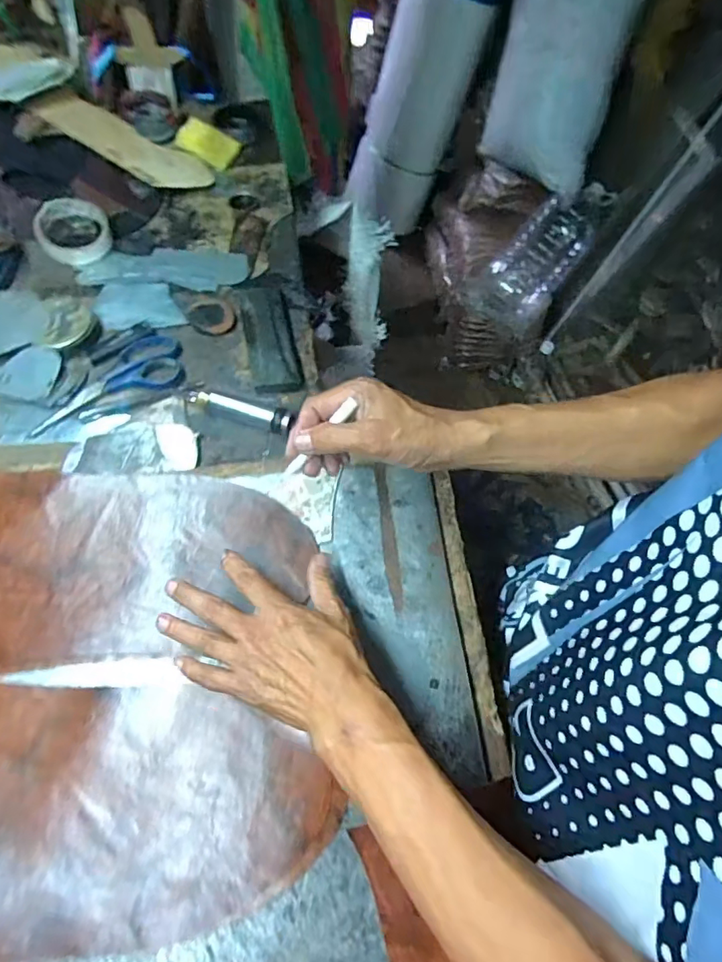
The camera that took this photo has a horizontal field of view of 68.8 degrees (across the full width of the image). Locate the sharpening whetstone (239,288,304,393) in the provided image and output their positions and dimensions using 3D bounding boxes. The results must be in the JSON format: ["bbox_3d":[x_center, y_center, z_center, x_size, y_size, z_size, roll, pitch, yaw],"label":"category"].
[{"bbox_3d":[-0.107,-0.167,0.613,0.054,0.012,0.153,-11,63,-9],"label":"sharpening whetstone"}]

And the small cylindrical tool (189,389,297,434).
[{"bbox_3d":[-0.129,-0.078,0.558,0.117,0.021,0.022,20,63,7],"label":"small cylindrical tool"}]

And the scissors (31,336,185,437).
[{"bbox_3d":[-0.279,-0.113,0.582,0.166,0.008,0.082,-20,65,-14],"label":"scissors"}]

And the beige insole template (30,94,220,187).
[{"bbox_3d":[-0.330,-0.483,0.751,0.225,0.013,0.087,27,62,-13],"label":"beige insole template"}]

